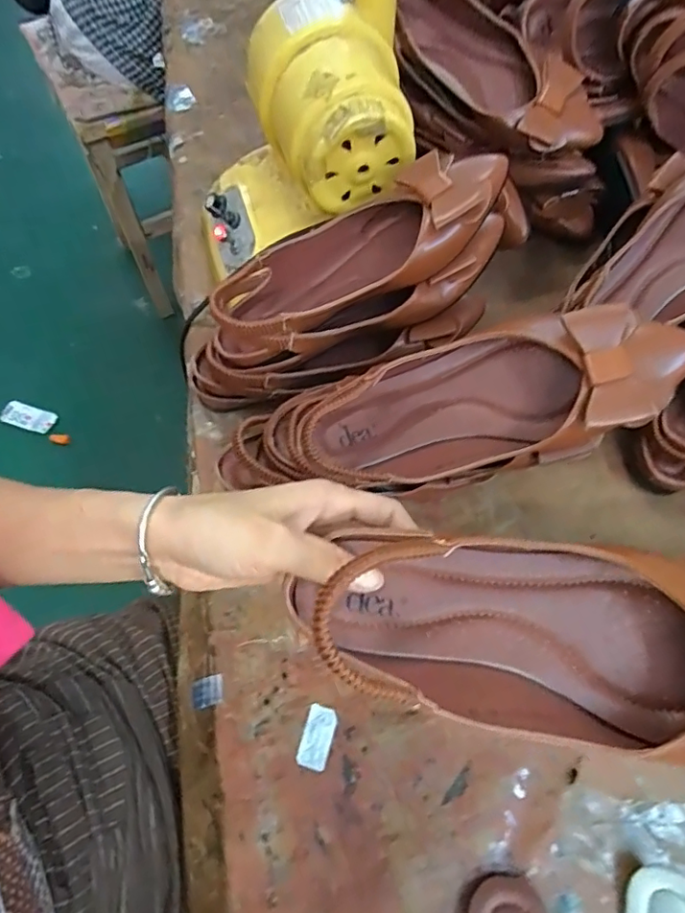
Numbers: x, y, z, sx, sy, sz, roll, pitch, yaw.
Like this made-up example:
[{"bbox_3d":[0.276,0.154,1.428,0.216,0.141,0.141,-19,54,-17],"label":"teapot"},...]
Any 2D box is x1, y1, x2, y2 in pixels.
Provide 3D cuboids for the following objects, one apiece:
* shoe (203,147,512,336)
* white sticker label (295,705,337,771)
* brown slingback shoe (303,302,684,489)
[{"bbox_3d":[0.013,-0.161,0.415,0.225,0.064,0.103,-22,64,13],"label":"shoe"},{"bbox_3d":[-0.018,0.202,0.391,0.021,0.004,0.041,15,65,8],"label":"white sticker label"},{"bbox_3d":[0.092,-0.038,0.357,0.245,0.062,0.090,-14,91,15],"label":"brown slingback shoe"}]

